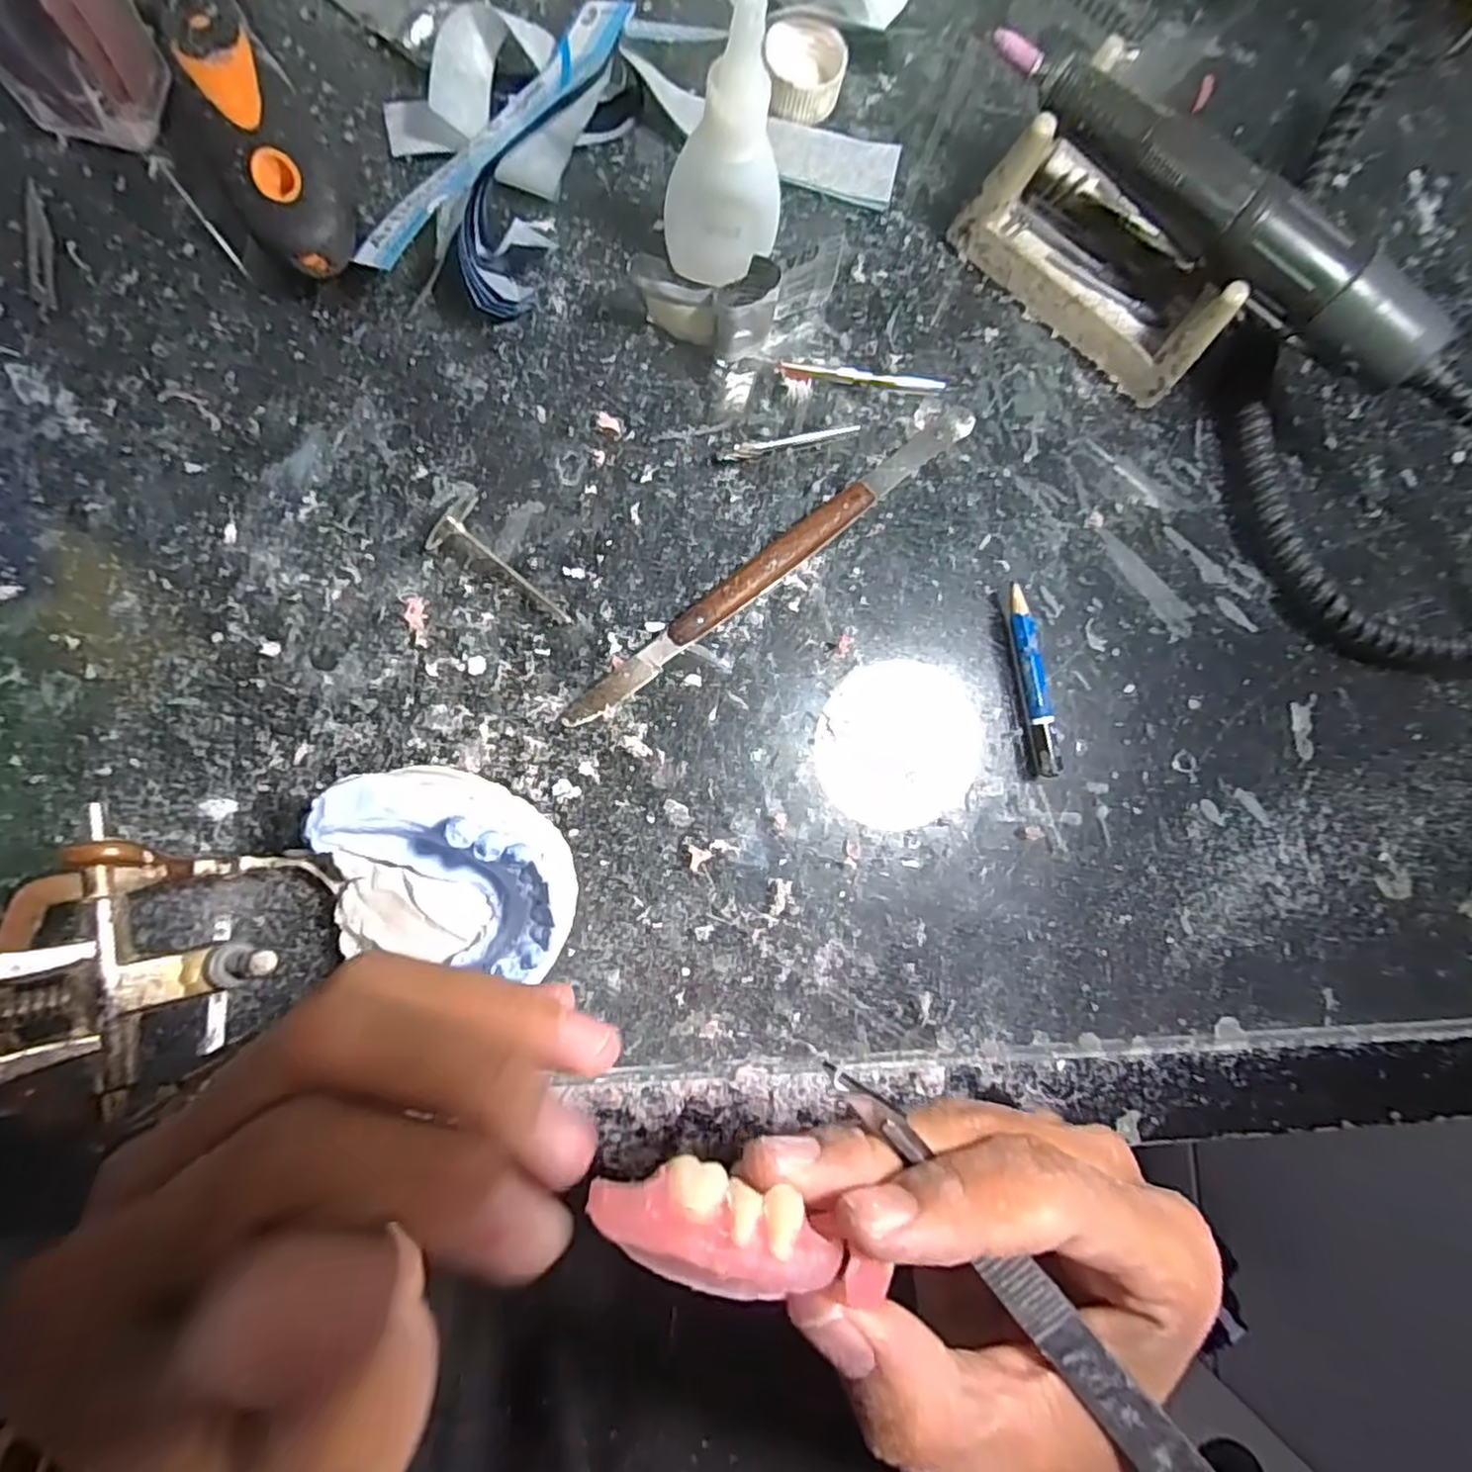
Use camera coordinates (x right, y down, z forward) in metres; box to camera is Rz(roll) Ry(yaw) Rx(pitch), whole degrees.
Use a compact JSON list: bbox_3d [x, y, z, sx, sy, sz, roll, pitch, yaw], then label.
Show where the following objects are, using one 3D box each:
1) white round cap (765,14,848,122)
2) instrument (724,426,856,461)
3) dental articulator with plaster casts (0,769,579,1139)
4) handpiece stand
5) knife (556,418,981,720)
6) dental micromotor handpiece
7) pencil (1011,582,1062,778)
[{"bbox_3d":[0.024,-0.234,0.245,0.028,0.014,0.028,1,84,-8],"label":"white round cap"},{"bbox_3d":[0.020,-0.103,0.238,0.049,0.004,0.005,-18,87,-9],"label":"instrument"},{"bbox_3d":[-0.116,0.048,0.144,0.070,0.180,0.065,-17,86,31],"label":"dental articulator with plaster casts"},{"bbox_3d":[0.135,-0.174,0.242,0.095,0.043,0.056,41,81,-3],"label":"handpiece stand"},{"bbox_3d":[0.015,-0.059,0.230,0.172,0.009,0.011,-39,91,-10],"label":"knife"},{"bbox_3d":[0.150,-0.168,0.215,0.164,0.024,0.020,41,81,-3],"label":"dental micromotor handpiece"},{"bbox_3d":[0.101,-0.019,0.237,0.007,0.011,0.065,-7,86,-9],"label":"pencil"}]

